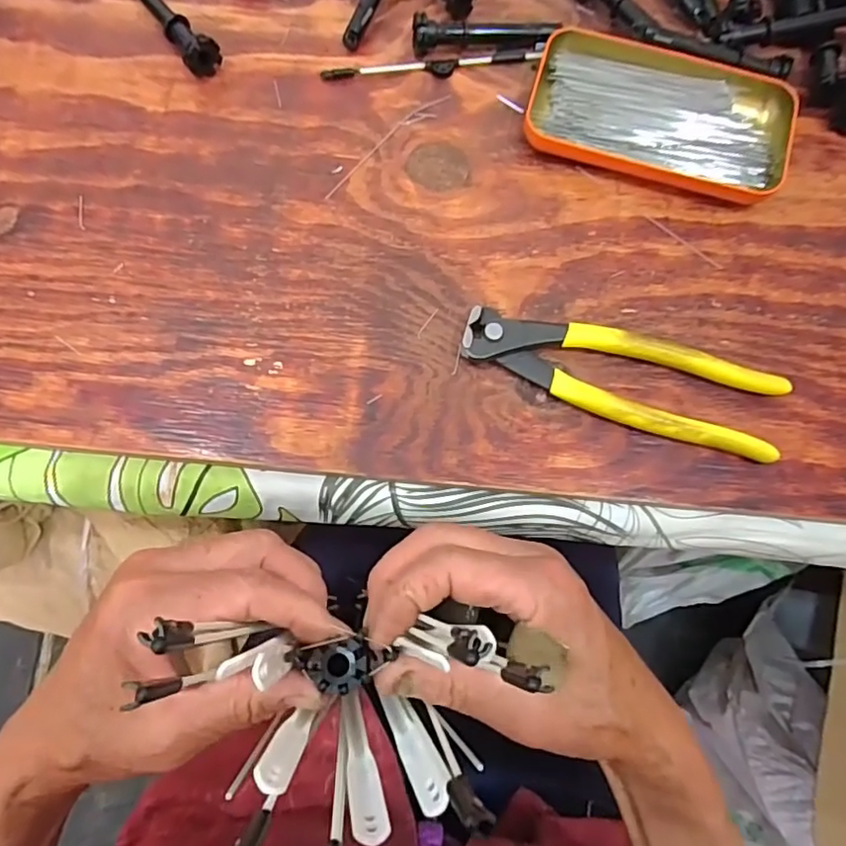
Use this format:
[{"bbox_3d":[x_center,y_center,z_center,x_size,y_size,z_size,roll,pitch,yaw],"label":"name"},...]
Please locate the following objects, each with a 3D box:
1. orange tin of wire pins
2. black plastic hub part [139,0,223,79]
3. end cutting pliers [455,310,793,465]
[{"bbox_3d":[0.135,-0.180,0.335,0.141,0.014,0.088,16,76,2],"label":"orange tin of wire pins"},{"bbox_3d":[-0.148,-0.240,0.343,0.021,0.020,0.092,-34,80,-9],"label":"black plastic hub part"},{"bbox_3d":[0.101,-0.023,0.303,0.162,0.018,0.046,18,76,2],"label":"end cutting pliers"}]

